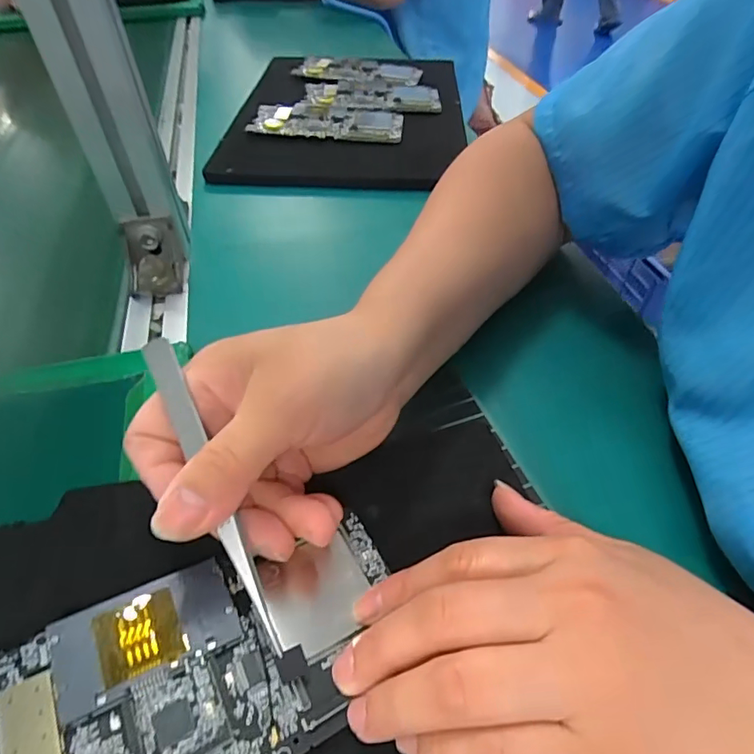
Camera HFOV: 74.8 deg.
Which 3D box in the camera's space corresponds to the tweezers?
[{"bbox_3d":[-0.061,0.039,0.181,0.010,0.005,0.123,-20,75,-26],"label":"tweezers"}]

